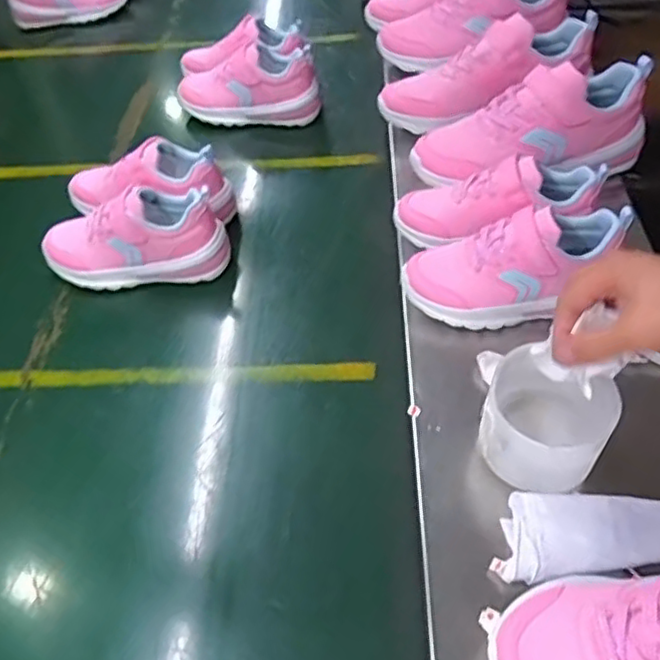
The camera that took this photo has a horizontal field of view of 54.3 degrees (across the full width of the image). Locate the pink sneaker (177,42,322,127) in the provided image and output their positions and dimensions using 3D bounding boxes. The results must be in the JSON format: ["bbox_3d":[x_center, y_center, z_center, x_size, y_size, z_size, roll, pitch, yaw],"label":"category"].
[{"bbox_3d":[-0.117,-0.346,0.921,0.207,0.102,0.084,3,51,5],"label":"pink sneaker"}]

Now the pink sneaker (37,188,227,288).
[{"bbox_3d":[-0.217,-0.102,0.712,0.200,0.101,0.073,-4,51,-1],"label":"pink sneaker"}]

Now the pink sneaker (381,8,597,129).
[{"bbox_3d":[0.197,-0.326,0.803,0.274,0.088,0.083,-22,52,5],"label":"pink sneaker"}]

